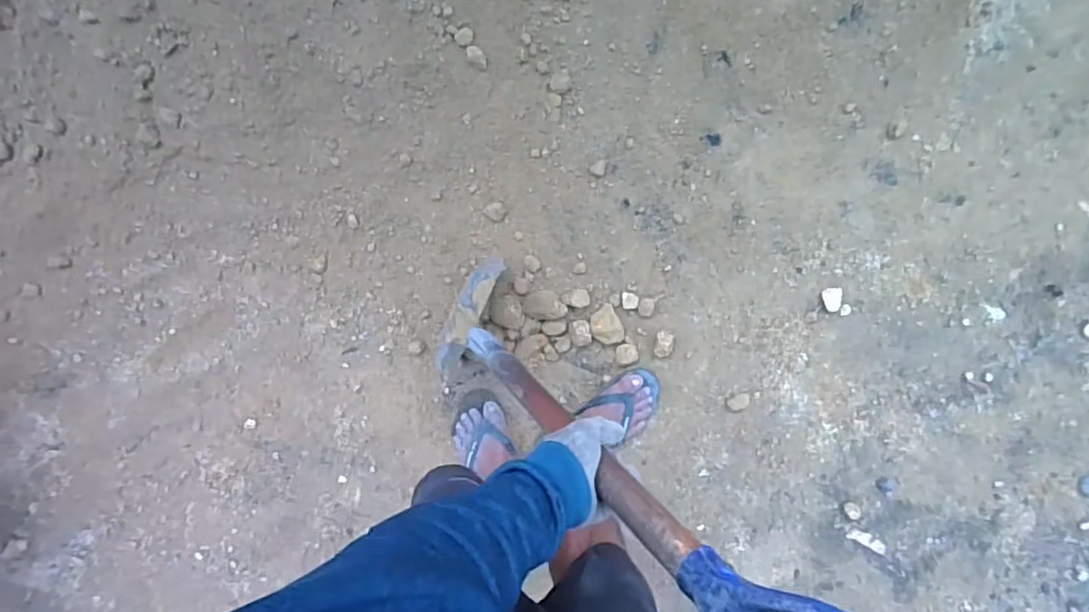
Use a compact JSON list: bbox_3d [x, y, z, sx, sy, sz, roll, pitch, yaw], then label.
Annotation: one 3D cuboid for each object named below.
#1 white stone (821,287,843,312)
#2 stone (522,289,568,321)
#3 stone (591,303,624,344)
[{"bbox_3d":[0.549,-0.012,1.160,0.036,0.009,0.044,-6,100,19],"label":"white stone"},{"bbox_3d":[0.002,-0.002,1.158,0.082,0.048,0.055,3,94,3],"label":"stone"},{"bbox_3d":[0.121,0.039,1.175,0.058,0.027,0.074,-29,92,5],"label":"stone"}]

